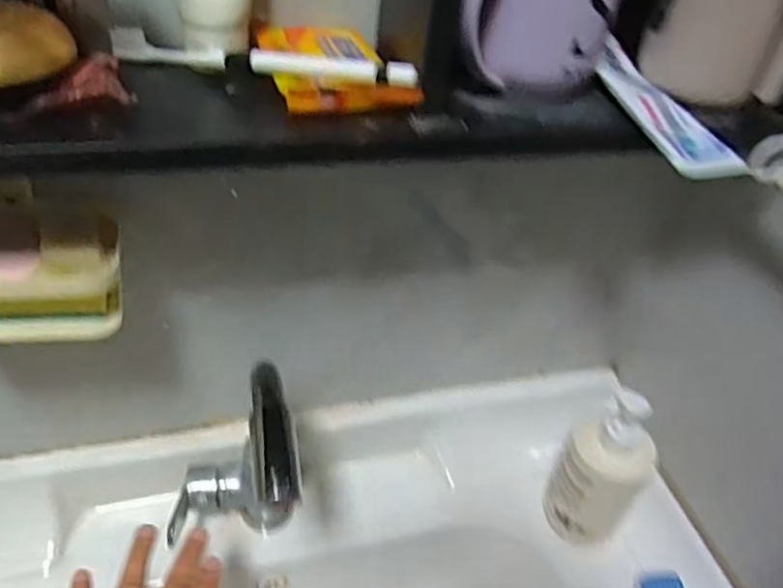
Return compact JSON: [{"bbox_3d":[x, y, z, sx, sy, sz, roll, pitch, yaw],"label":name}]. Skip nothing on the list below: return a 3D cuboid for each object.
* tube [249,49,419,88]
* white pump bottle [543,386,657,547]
[{"bbox_3d":[-0.032,-0.124,0.359,0.093,0.015,0.013,10,41,4],"label":"tube"},{"bbox_3d":[0.195,0.172,0.613,0.080,0.191,0.073,21,43,17],"label":"white pump bottle"}]

